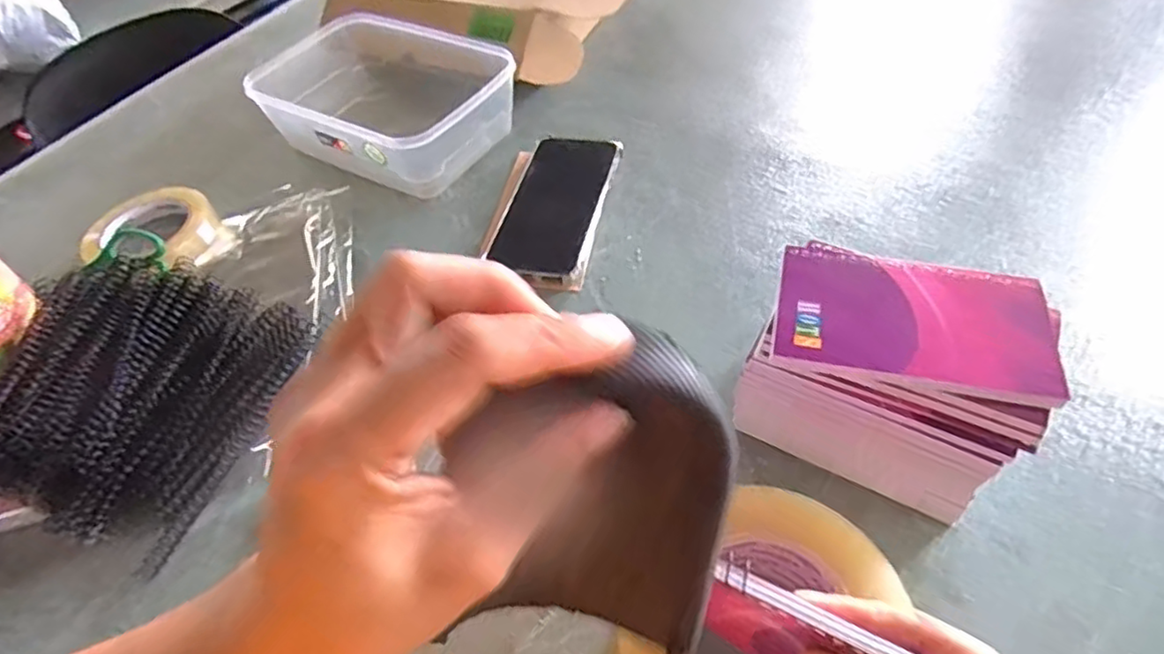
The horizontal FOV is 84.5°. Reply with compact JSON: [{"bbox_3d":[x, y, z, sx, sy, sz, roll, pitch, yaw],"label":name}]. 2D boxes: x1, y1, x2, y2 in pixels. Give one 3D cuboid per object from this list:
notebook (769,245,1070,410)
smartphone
[{"bbox_3d":[0.169,-0.006,0.330,0.129,0.008,0.081,11,53,13],"label":"notebook"},{"bbox_3d":[-0.022,-0.103,0.536,0.080,0.011,0.161,6,53,14],"label":"smartphone"}]

